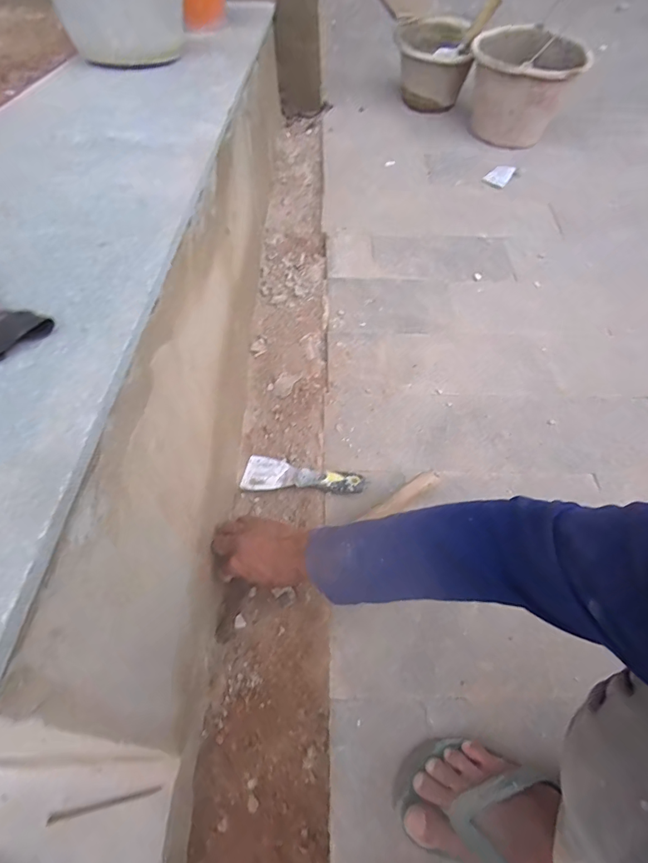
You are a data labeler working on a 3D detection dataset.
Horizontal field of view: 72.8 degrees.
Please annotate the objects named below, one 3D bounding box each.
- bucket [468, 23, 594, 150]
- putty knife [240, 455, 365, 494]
[{"bbox_3d":[0.553,-0.953,1.216,0.280,0.219,0.329,18,51,14],"label":"bucket"},{"bbox_3d":[-0.035,0.071,0.671,0.190,0.017,0.056,4,48,19],"label":"putty knife"}]

